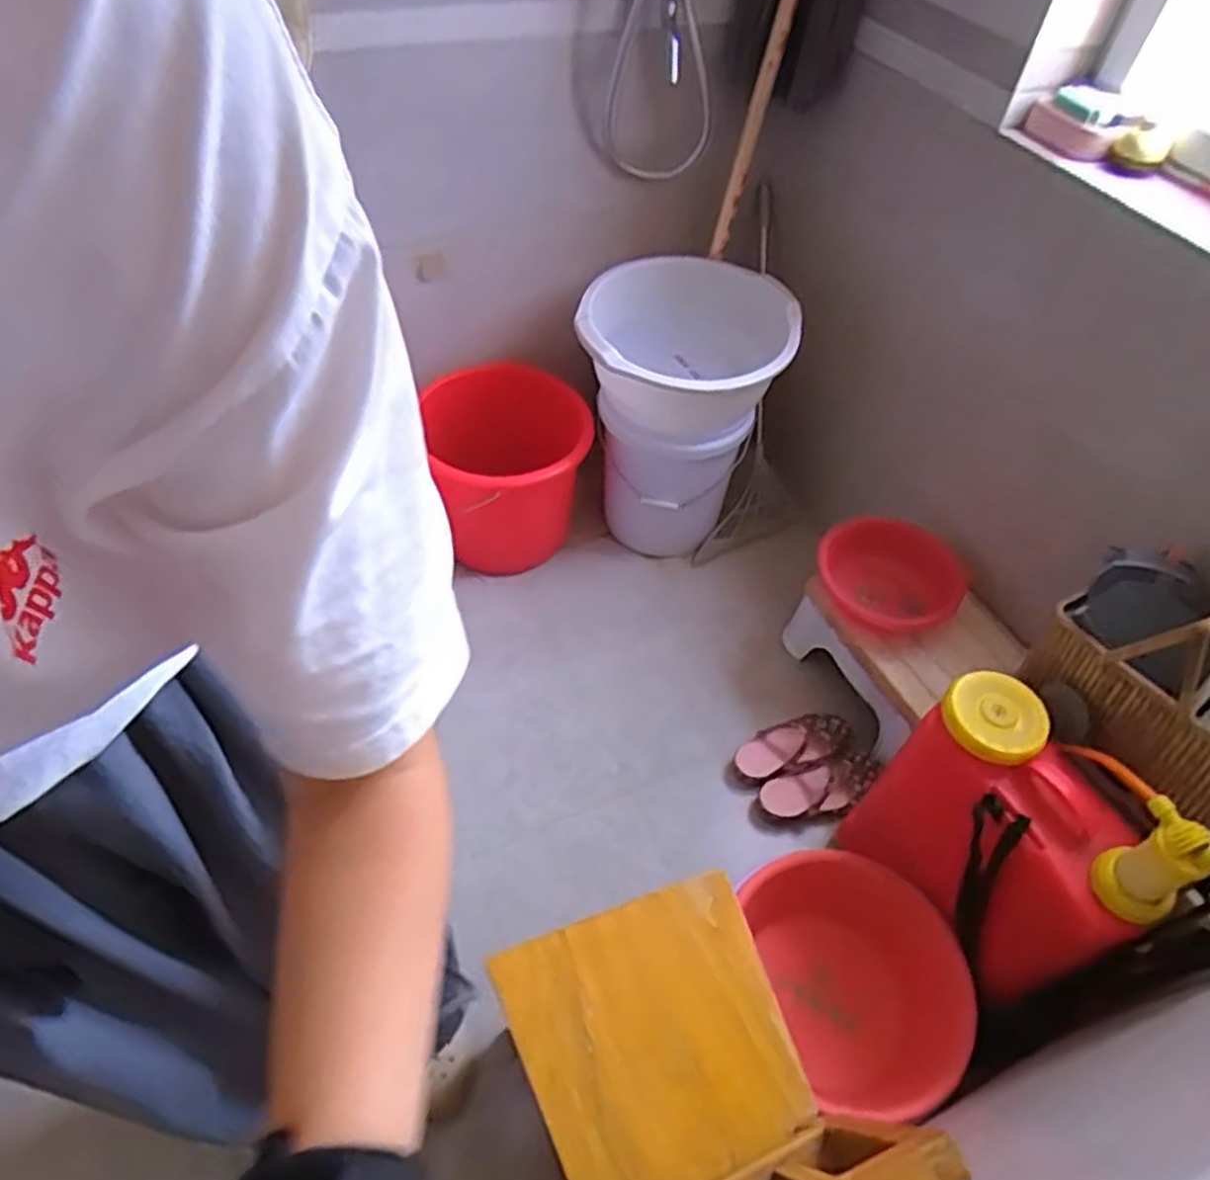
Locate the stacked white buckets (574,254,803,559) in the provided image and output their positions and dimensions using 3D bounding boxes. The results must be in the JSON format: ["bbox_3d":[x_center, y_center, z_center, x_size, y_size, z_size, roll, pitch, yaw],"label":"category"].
[{"bbox_3d":[0.153,-0.339,1.596,0.363,0.513,0.370,0,50,0],"label":"stacked white buckets"}]

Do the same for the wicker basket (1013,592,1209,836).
[{"bbox_3d":[0.724,0.103,0.980,0.235,0.220,0.308,-34,57,-25],"label":"wicker basket"}]

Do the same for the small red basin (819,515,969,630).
[{"bbox_3d":[0.501,-0.032,1.392,0.207,0.115,0.254,-24,54,-19],"label":"small red basin"}]

